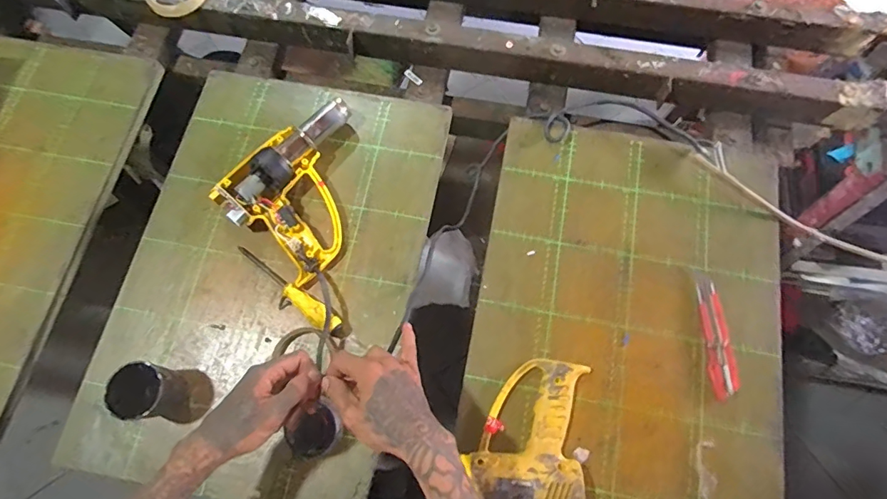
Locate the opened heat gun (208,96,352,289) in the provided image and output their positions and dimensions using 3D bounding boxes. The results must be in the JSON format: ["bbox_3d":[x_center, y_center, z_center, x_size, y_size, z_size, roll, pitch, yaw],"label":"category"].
[{"bbox_3d":[-0.183,-0.092,0.679,0.182,0.052,0.225,42,77,13],"label":"opened heat gun"}]

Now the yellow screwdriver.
[{"bbox_3d":[-0.206,0.053,0.647,0.195,0.029,0.026,39,77,12],"label":"yellow screwdriver"}]

